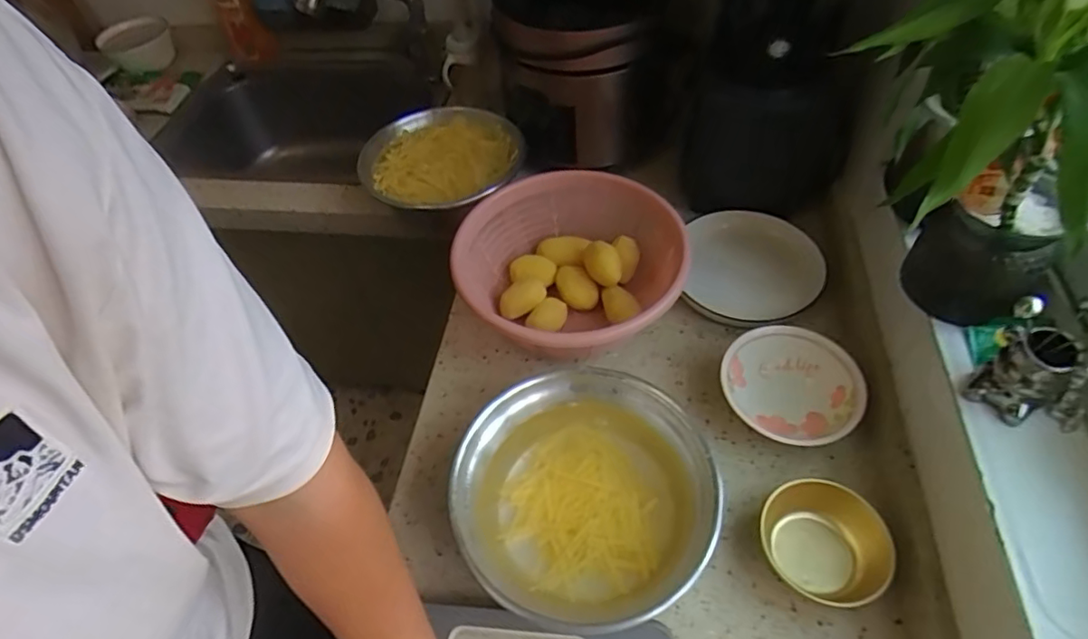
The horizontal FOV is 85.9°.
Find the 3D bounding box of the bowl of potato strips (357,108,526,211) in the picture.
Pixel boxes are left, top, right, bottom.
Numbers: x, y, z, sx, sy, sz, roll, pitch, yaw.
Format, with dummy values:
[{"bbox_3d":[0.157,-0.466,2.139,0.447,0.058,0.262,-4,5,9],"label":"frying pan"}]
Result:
[{"bbox_3d":[-0.156,-0.253,0.905,0.236,0.045,0.216,-3,51,3],"label":"bowl of potato strips"}]

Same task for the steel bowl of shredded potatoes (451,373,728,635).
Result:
[{"bbox_3d":[0.039,0.183,0.591,0.249,0.090,0.247,-3,51,3],"label":"steel bowl of shredded potatoes"}]

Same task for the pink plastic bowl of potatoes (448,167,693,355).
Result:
[{"bbox_3d":[0.039,-0.060,0.761,0.268,0.133,0.275,-3,51,3],"label":"pink plastic bowl of potatoes"}]

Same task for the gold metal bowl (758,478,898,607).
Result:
[{"bbox_3d":[0.272,0.216,0.568,0.109,0.048,0.115,-3,51,3],"label":"gold metal bowl"}]

